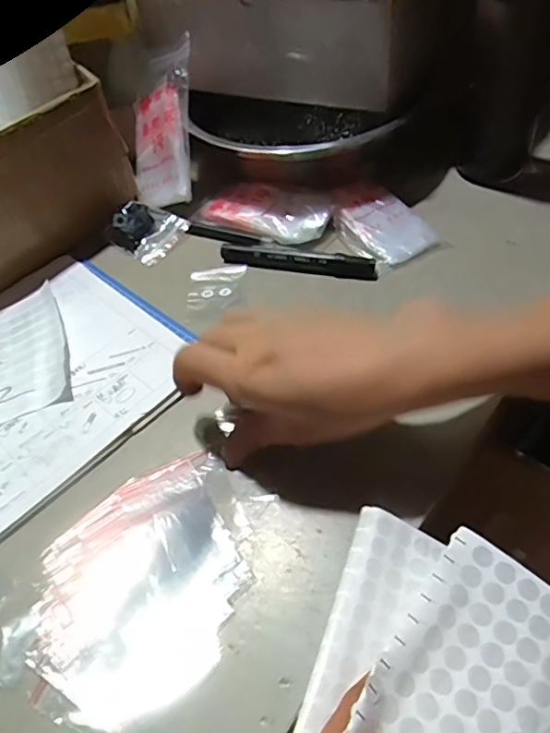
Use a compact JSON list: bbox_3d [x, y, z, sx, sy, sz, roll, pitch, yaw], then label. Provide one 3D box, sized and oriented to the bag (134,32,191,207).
[{"bbox_3d":[-0.110,-0.229,0.515,0.083,0.014,0.152,-5,85,38],"label":"bag"}]

